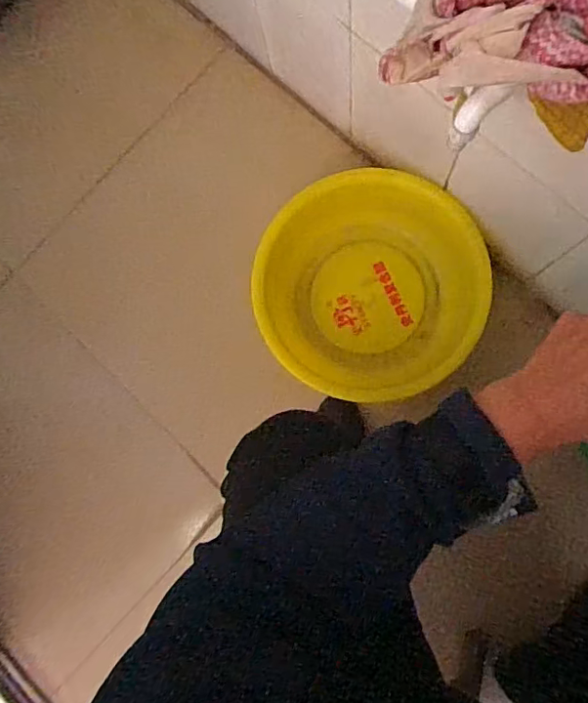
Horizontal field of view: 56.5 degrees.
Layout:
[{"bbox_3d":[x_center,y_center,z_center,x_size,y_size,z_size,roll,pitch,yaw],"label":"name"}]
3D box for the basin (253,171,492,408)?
[{"bbox_3d":[0.121,-0.108,0.883,0.344,0.130,0.362,-1,84,6],"label":"basin"}]

